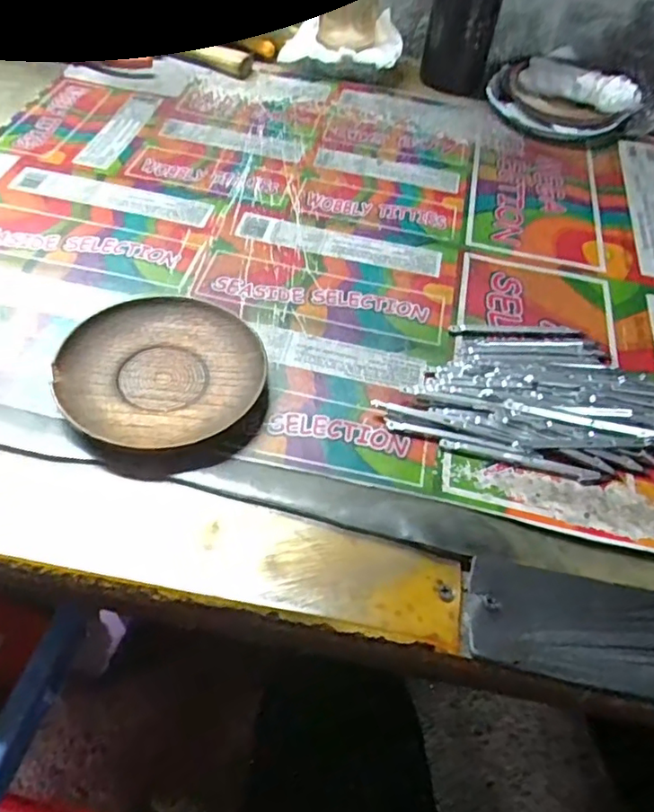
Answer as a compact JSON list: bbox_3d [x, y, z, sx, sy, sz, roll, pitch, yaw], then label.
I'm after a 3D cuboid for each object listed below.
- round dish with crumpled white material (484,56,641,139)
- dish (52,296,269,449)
[{"bbox_3d":[0.223,-0.308,0.597,0.088,0.047,0.137,-35,63,-28],"label":"round dish with crumpled white material"},{"bbox_3d":[-0.097,-0.022,0.353,0.112,0.016,0.109,3,52,-4],"label":"dish"}]

